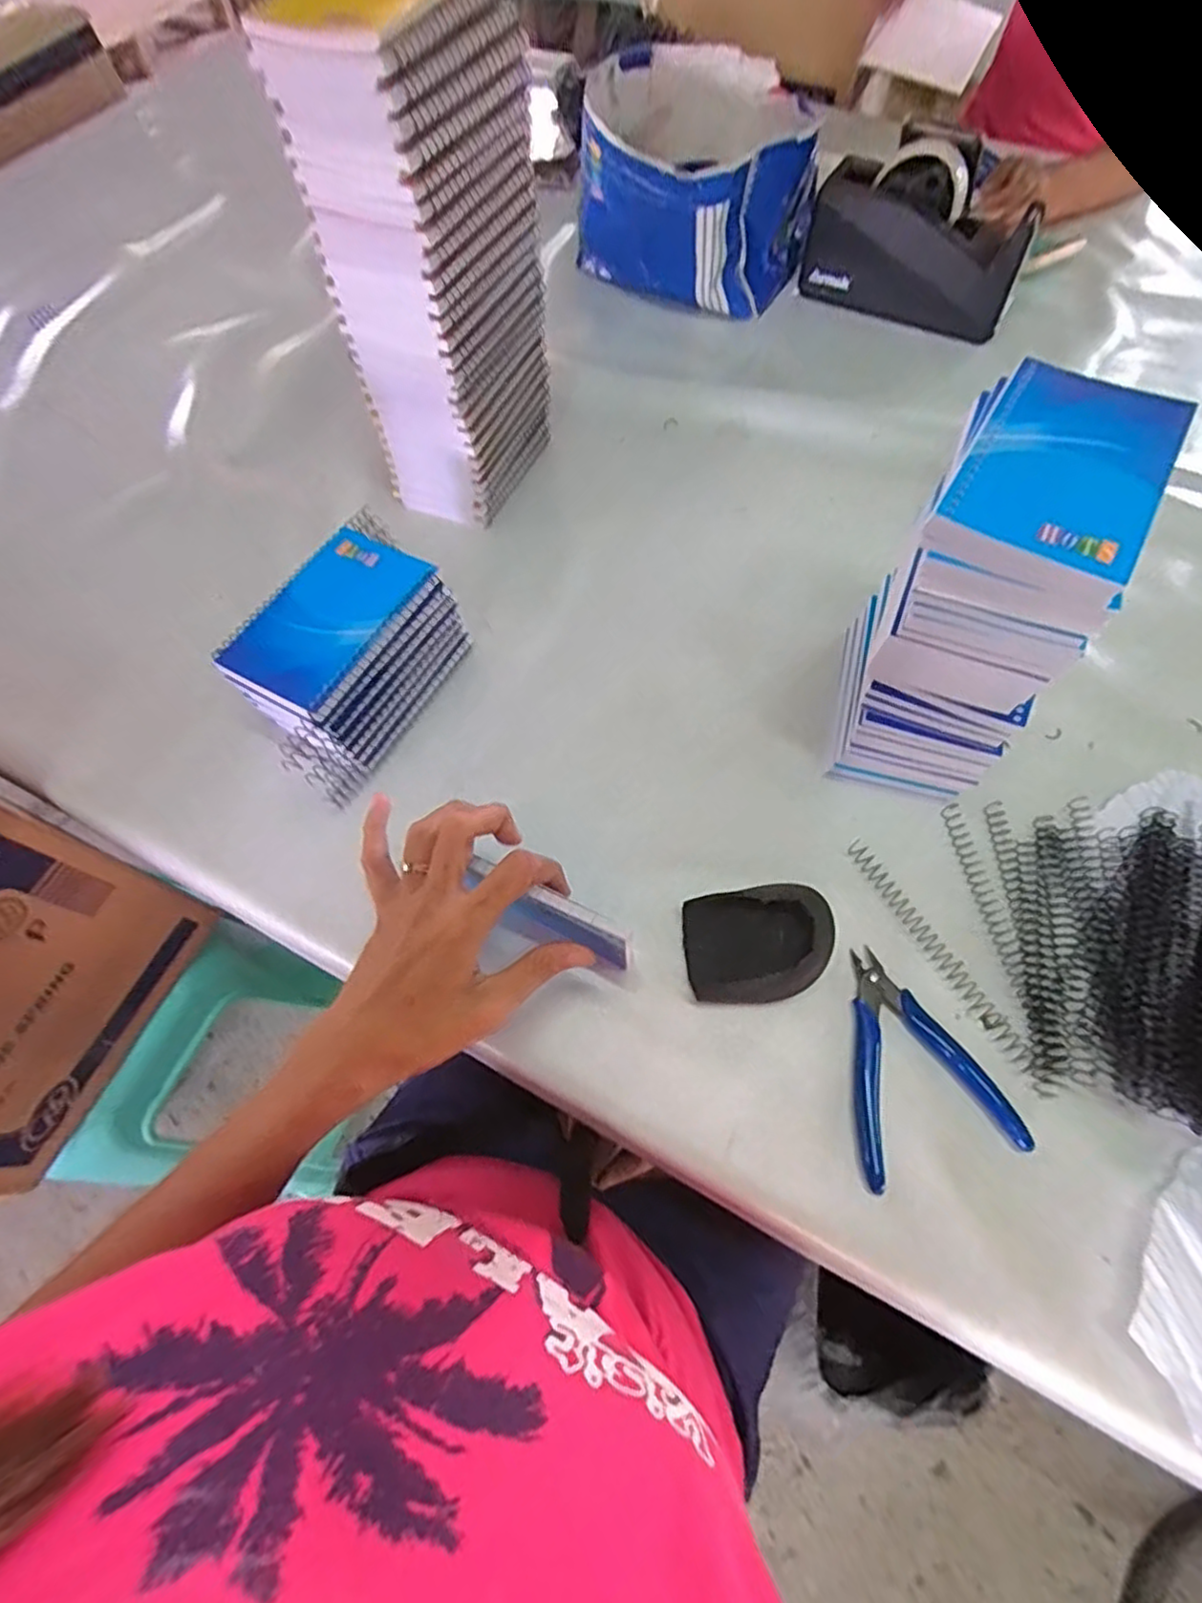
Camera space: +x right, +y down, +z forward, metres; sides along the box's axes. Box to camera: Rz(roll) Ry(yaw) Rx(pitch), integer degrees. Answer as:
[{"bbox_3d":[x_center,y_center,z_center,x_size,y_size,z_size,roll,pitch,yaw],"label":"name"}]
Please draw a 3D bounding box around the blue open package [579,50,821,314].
[{"bbox_3d":[0.091,-0.610,0.666,0.217,0.134,0.215,-19,65,-7],"label":"blue open package"}]

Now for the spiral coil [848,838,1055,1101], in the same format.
[{"bbox_3d":[0.207,0.095,0.400,0.014,0.007,0.167,-27,66,-11],"label":"spiral coil"}]

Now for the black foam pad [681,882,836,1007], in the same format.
[{"bbox_3d":[0.095,0.084,0.398,0.086,0.026,0.063,-10,64,-3],"label":"black foam pad"}]

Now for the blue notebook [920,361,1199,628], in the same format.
[{"bbox_3d":[0.208,-0.149,0.303,0.083,0.018,0.124,26,68,14],"label":"blue notebook"}]

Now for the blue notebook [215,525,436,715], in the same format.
[{"bbox_3d":[-0.172,-0.118,0.420,0.082,0.015,0.129,27,68,14],"label":"blue notebook"}]

